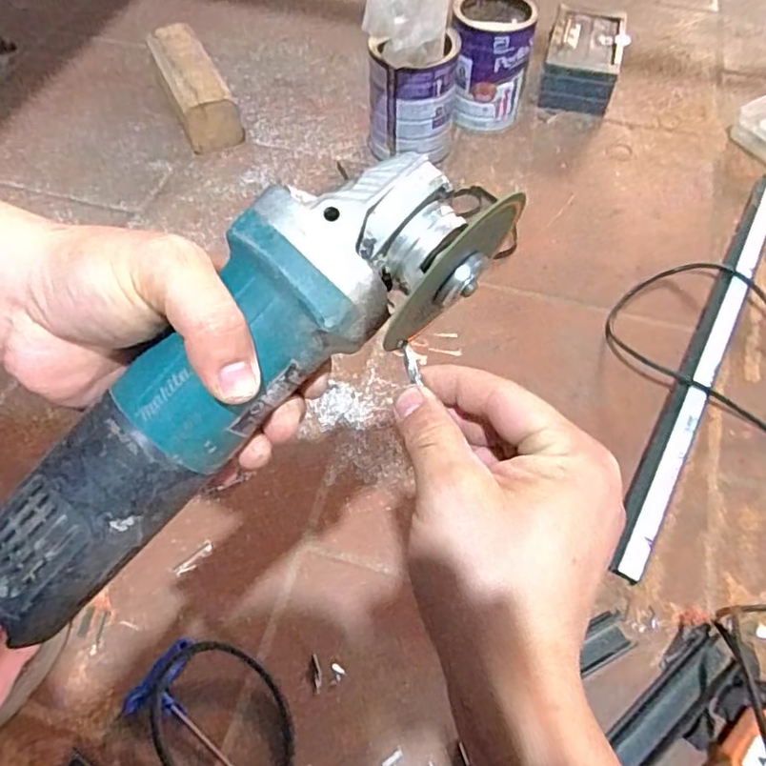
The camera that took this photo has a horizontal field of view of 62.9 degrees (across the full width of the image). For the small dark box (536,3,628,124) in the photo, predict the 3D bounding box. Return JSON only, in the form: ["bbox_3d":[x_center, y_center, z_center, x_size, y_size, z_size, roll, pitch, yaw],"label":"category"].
[{"bbox_3d":[0.335,-0.542,1.057,0.123,0.081,0.209,14,58,10],"label":"small dark box"}]

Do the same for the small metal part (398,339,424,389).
[{"bbox_3d":[0.013,-0.010,0.292,0.005,0.005,0.021,-17,89,-10],"label":"small metal part"}]

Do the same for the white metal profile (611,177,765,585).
[{"bbox_3d":[0.405,-0.053,0.766,0.043,0.028,0.664,27,61,17],"label":"white metal profile"}]

